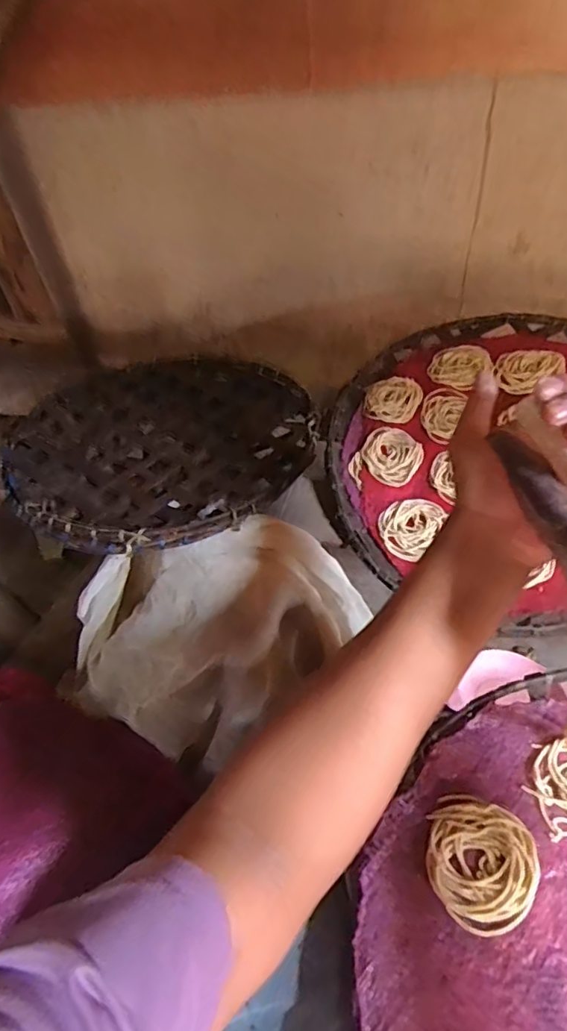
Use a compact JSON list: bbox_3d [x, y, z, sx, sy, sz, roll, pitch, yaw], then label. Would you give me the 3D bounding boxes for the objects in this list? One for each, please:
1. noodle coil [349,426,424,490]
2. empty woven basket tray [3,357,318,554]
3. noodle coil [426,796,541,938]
[{"bbox_3d":[0.115,-0.062,0.625,0.067,0.016,0.082,24,55,28],"label":"noodle coil"},{"bbox_3d":[-0.132,-0.086,0.640,0.326,0.053,0.335,-18,48,-12],"label":"empty woven basket tray"},{"bbox_3d":[0.120,0.210,0.342,0.062,0.008,0.069,8,48,11],"label":"noodle coil"}]

